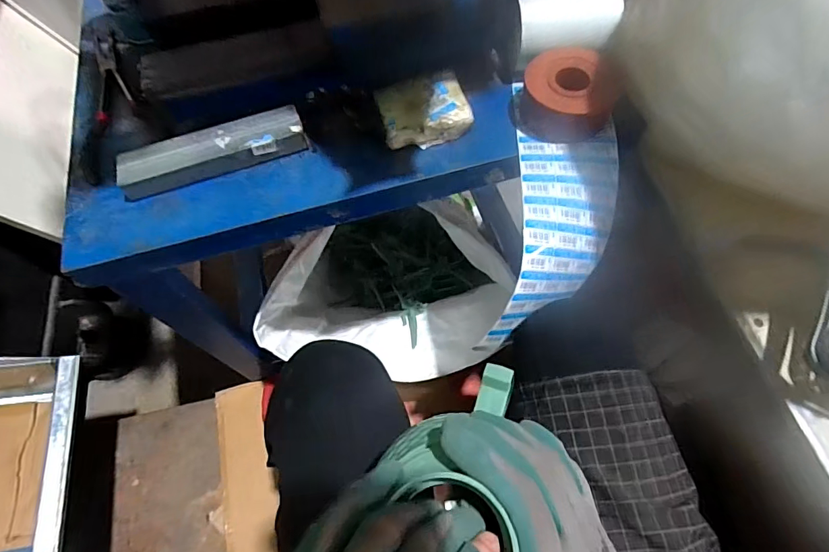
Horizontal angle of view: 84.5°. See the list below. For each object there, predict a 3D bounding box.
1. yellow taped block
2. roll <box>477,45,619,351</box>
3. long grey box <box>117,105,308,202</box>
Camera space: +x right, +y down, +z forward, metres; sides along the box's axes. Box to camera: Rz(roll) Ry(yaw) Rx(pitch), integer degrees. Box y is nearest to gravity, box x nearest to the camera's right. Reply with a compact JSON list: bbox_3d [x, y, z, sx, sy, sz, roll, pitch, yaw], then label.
[{"bbox_3d":[0.011,-0.190,0.521,0.098,0.031,0.084,-12,64,-3],"label":"yellow taped block"},{"bbox_3d":[0.163,-0.083,0.506,0.128,0.080,0.341,9,88,7],"label":"roll"},{"bbox_3d":[-0.222,-0.139,0.507,0.197,0.030,0.046,-17,64,-5],"label":"long grey box"}]

